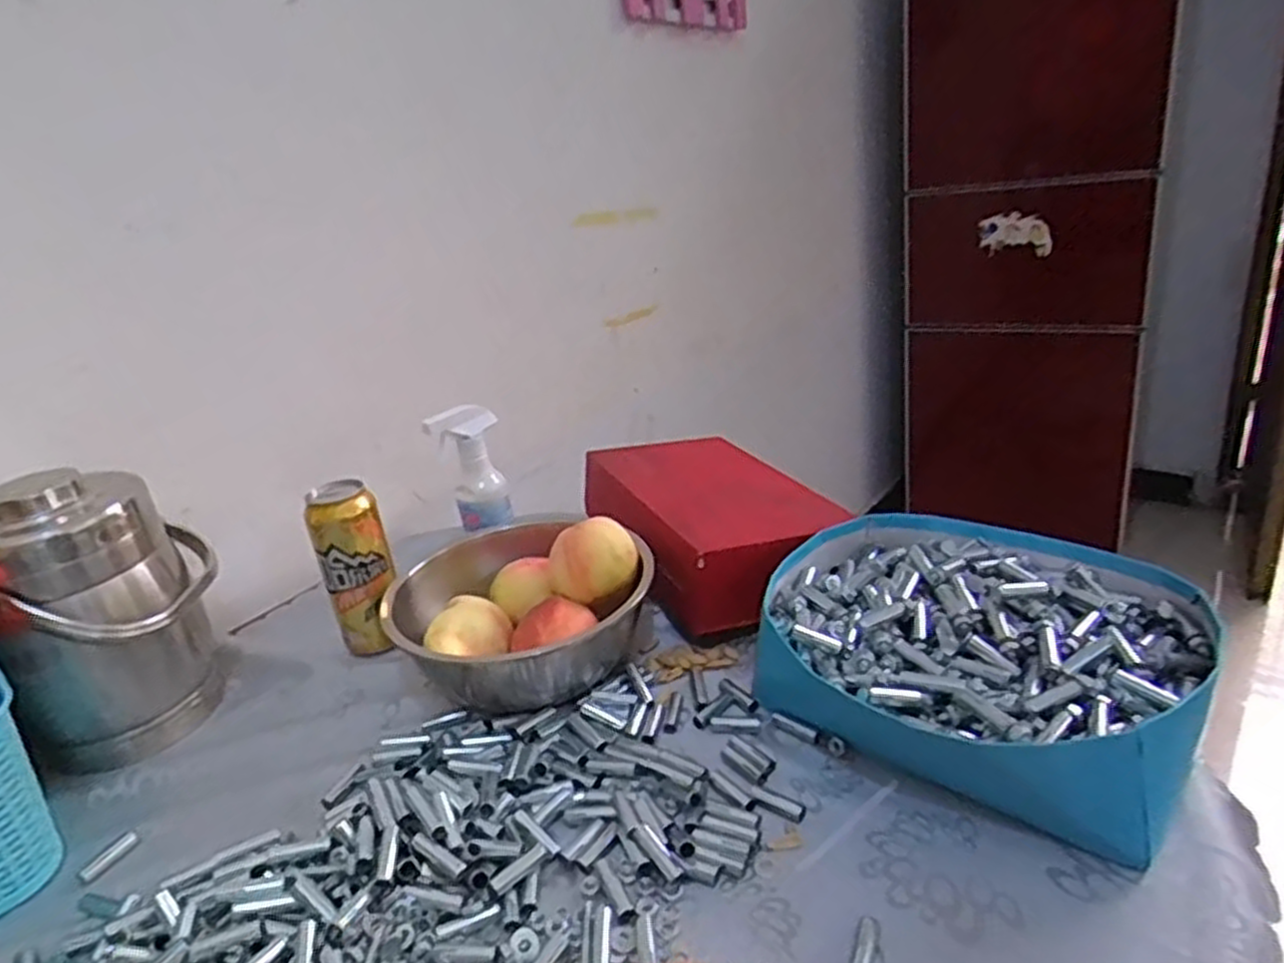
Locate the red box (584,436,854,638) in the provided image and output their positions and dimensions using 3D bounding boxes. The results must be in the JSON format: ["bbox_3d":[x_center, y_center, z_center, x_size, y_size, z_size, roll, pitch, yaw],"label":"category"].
[{"bbox_3d":[0.071,0.040,0.842,0.189,0.101,0.304,-15,25,-19],"label":"red box"}]

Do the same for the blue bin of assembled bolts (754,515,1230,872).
[{"bbox_3d":[0.248,0.132,0.601,0.298,0.091,0.265,7,27,29],"label":"blue bin of assembled bolts"}]

